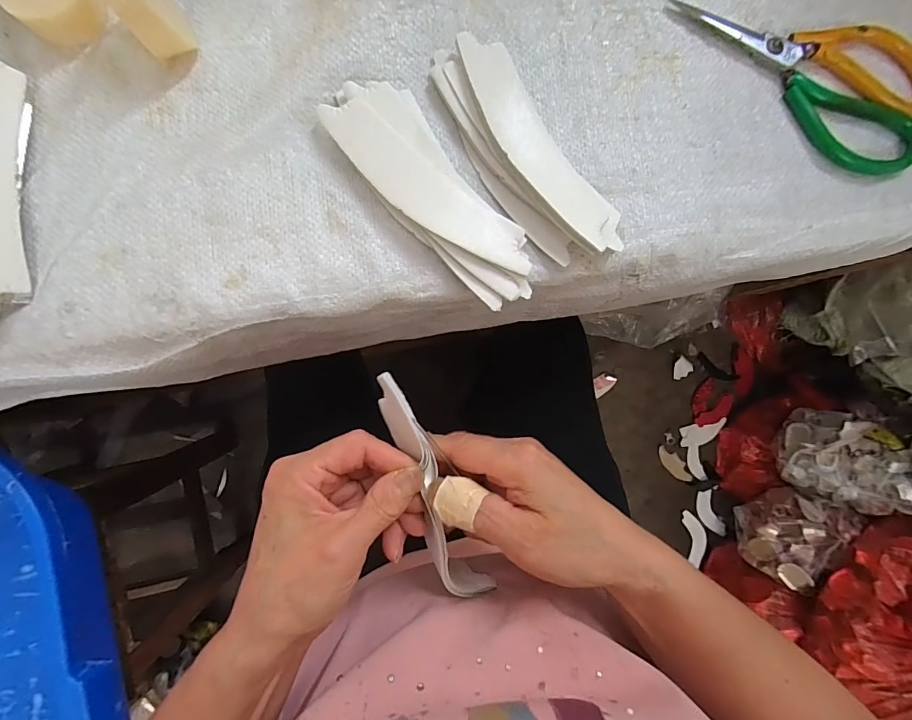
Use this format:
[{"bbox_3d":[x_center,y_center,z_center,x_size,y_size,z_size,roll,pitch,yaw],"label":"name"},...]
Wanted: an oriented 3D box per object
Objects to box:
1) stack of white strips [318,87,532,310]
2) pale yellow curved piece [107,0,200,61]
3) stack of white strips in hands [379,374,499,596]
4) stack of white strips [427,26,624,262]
[{"bbox_3d":[-0.014,-0.101,0.261,0.054,0.017,0.160,-38,90,-5],"label":"stack of white strips"},{"bbox_3d":[-0.170,-0.194,0.229,0.026,0.057,0.027,-36,90,-5],"label":"pale yellow curved piece"},{"bbox_3d":[-0.010,0.074,0.234,0.025,0.032,0.144,-18,107,-5],"label":"stack of white strips in hands"},{"bbox_3d":[0.041,-0.132,0.266,0.053,0.025,0.159,-35,90,-5],"label":"stack of white strips"}]

